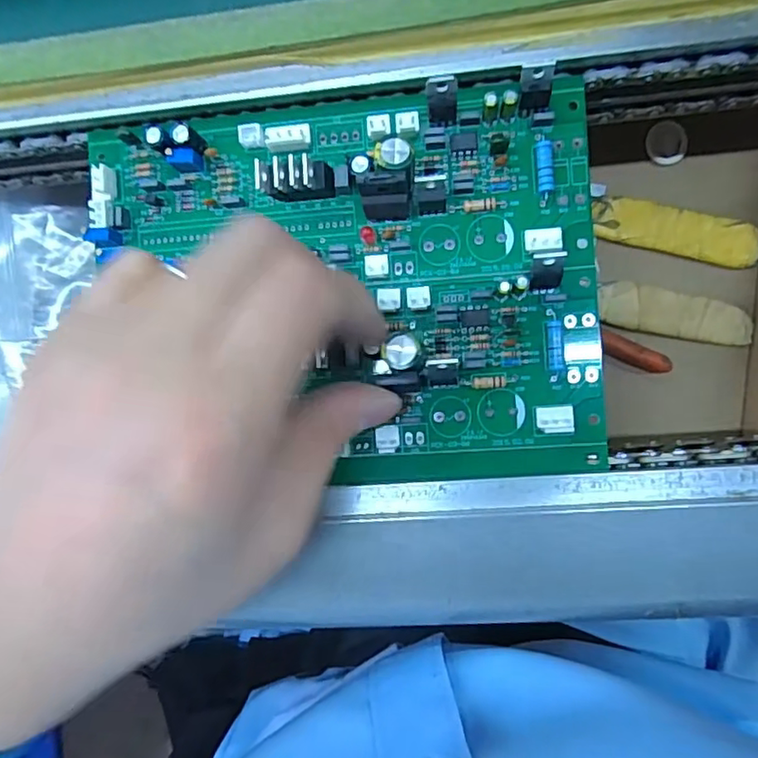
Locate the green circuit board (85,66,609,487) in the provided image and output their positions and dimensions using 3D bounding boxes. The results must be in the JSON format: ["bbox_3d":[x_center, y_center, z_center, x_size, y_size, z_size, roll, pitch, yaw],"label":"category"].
[{"bbox_3d":[-0.013,-0.031,0.201,0.173,0.025,0.134,-3,92,7],"label":"green circuit board"}]

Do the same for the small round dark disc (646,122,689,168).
[{"bbox_3d":[0.142,-0.117,0.292,0.019,0.005,0.021,5,91,7],"label":"small round dark disc"}]

